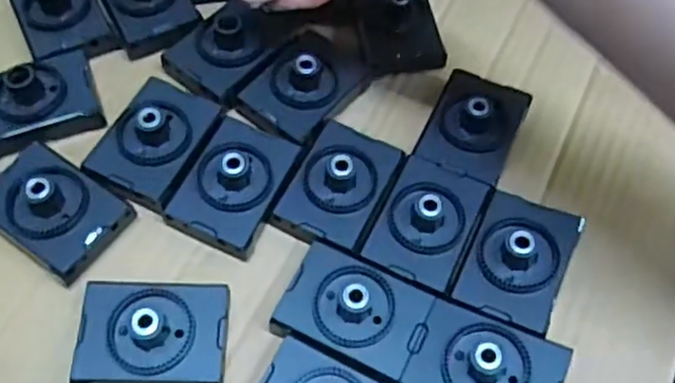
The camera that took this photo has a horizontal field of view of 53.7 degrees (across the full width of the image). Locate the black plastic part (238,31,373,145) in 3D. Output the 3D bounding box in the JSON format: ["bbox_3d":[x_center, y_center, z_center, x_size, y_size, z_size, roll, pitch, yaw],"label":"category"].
[{"bbox_3d":[-0.016,-0.055,0.325,0.041,0.019,0.059,36,66,17],"label":"black plastic part"}]

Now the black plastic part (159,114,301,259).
[{"bbox_3d":[-0.047,-0.006,0.298,0.041,0.020,0.059,22,62,10],"label":"black plastic part"}]

